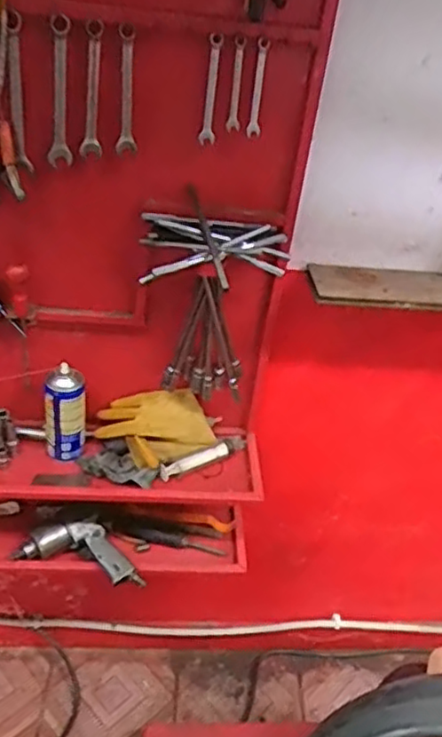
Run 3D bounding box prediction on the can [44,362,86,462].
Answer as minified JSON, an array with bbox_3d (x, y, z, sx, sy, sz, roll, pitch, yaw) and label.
[{"bbox_3d":[-0.252,0.075,1.103,0.064,0.160,0.051,-13,42,-25],"label":"can"}]

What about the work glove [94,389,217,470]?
[{"bbox_3d":[-0.110,0.103,1.144,0.198,0.094,0.100,0,38,-10],"label":"work glove"}]

